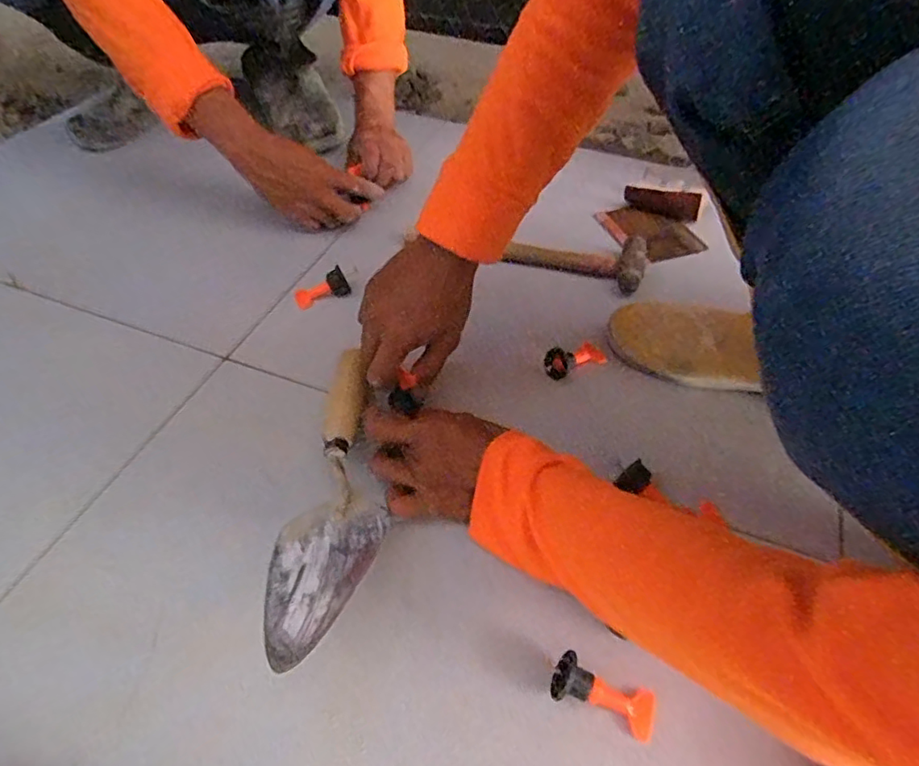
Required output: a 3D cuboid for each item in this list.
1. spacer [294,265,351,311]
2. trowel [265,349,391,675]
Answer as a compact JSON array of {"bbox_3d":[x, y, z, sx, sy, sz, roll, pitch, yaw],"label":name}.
[{"bbox_3d":[-0.160,-0.109,0.670,0.062,0.023,0.033,-23,52,-20],"label":"spacer"},{"bbox_3d":[-0.103,0.096,0.472,0.088,0.058,0.264,-4,48,-5],"label":"trowel"}]

